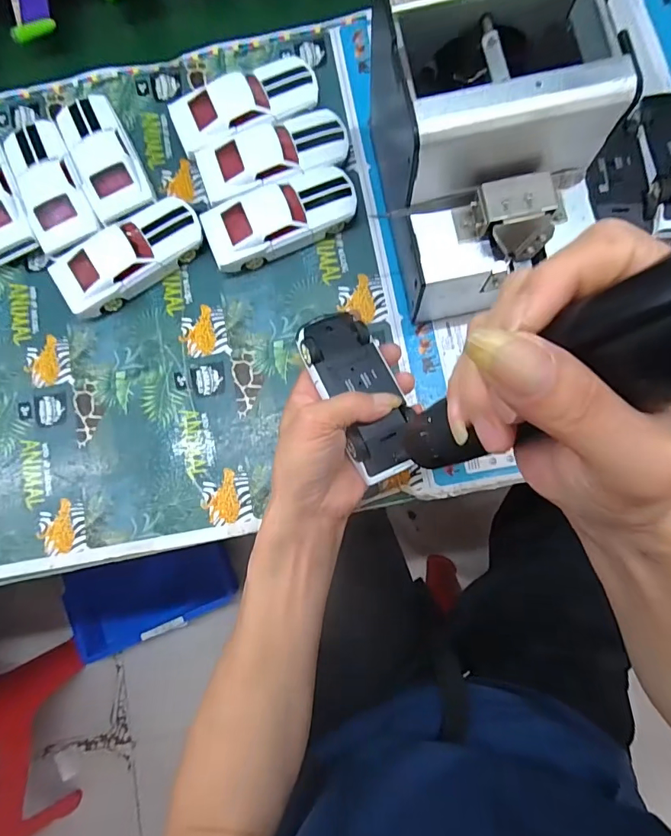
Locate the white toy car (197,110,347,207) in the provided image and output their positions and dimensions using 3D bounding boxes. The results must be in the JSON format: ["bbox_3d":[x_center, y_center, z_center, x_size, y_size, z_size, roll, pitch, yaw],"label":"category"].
[{"bbox_3d":[-0.054,-0.225,0.389,0.128,0.036,0.061,-20,82,1],"label":"white toy car"}]

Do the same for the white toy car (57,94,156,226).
[{"bbox_3d":[-0.204,-0.230,0.402,0.051,0.034,0.124,-28,80,-2],"label":"white toy car"}]

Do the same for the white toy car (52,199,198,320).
[{"bbox_3d":[-0.175,-0.139,0.384,0.129,0.035,0.055,-32,82,-1],"label":"white toy car"}]

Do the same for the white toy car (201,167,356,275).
[{"bbox_3d":[-0.045,-0.169,0.381,0.129,0.035,0.054,-23,82,0],"label":"white toy car"}]

